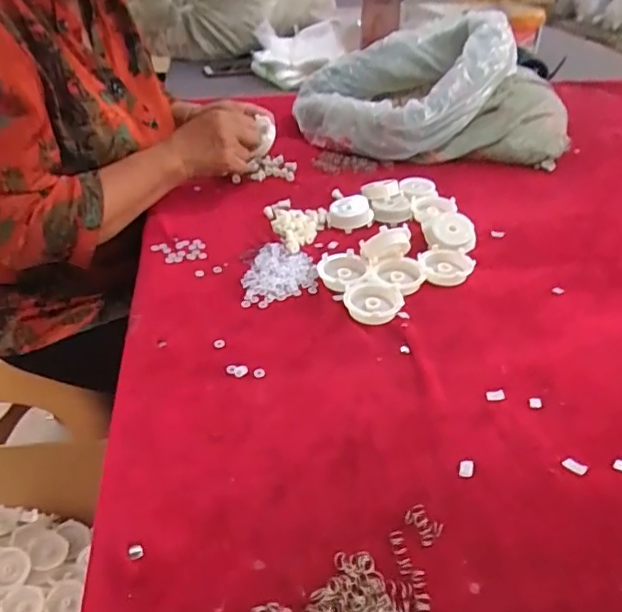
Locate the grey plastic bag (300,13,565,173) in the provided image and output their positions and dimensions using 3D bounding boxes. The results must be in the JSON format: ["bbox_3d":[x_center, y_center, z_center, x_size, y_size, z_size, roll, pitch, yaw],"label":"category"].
[{"bbox_3d":[0.195,-0.357,0.933,0.427,0.157,0.287,-1,37,-1],"label":"grey plastic bag"}]

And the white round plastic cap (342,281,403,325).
[{"bbox_3d":[0.063,-0.004,0.573,0.056,0.018,0.053,0,37,0],"label":"white round plastic cap"}]

